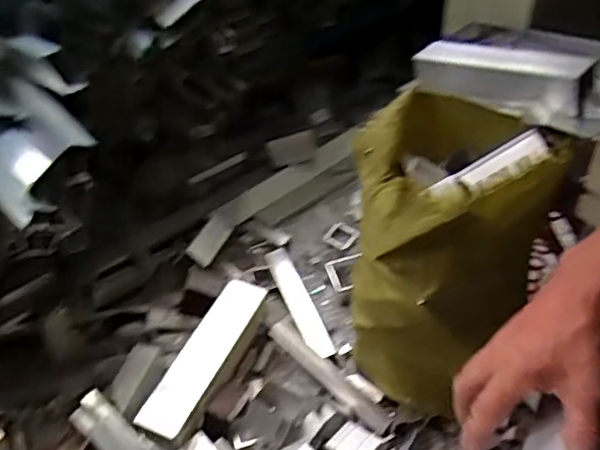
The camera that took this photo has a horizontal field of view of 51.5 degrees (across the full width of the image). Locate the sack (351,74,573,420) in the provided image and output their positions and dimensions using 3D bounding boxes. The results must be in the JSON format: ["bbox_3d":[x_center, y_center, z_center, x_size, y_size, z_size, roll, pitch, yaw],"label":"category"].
[{"bbox_3d":[0.279,0.061,1.271,0.315,0.608,0.403,-1,45,4],"label":"sack"}]

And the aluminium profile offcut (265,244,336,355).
[{"bbox_3d":[-0.006,0.191,1.650,0.071,0.037,0.385,-16,46,-12],"label":"aluminium profile offcut"}]

